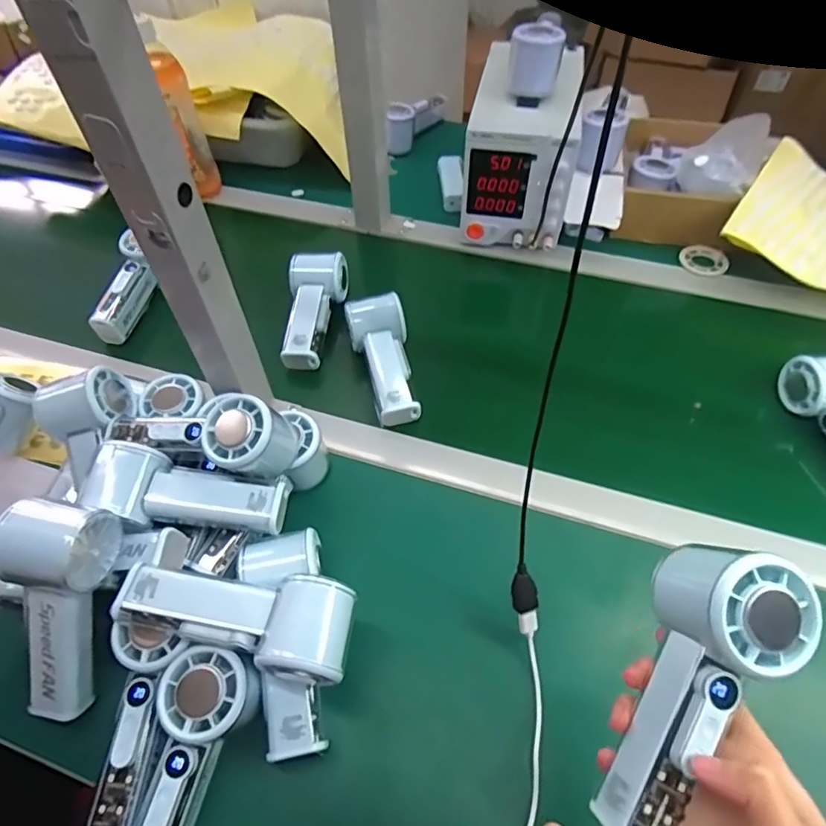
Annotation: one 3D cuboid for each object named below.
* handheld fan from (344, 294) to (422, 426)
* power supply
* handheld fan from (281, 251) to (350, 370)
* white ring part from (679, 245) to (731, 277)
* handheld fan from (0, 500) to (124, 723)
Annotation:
[{"bbox_3d":[-0.028,-0.059,0.559,0.061,0.045,0.142,-12,54,-8],"label":"handheld fan"},{"bbox_3d":[0.146,-0.354,0.697,0.124,0.141,0.243,10,54,9],"label":"power supply"},{"bbox_3d":[-0.112,-0.118,0.606,0.061,0.049,0.141,1,53,2],"label":"handheld fan"},{"bbox_3d":[0.367,-0.192,0.676,0.056,0.009,0.056,-1,53,1],"label":"white ring part"},{"bbox_3d":[-0.244,0.137,0.370,0.057,0.154,0.061,8,10,7],"label":"handheld fan"}]

